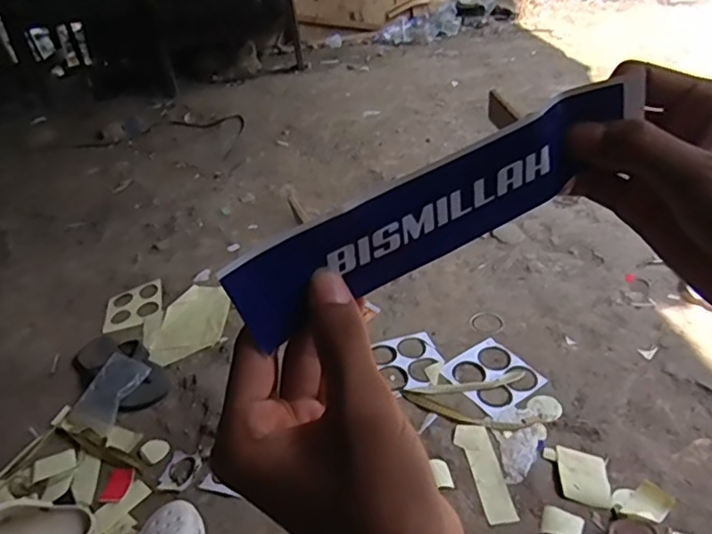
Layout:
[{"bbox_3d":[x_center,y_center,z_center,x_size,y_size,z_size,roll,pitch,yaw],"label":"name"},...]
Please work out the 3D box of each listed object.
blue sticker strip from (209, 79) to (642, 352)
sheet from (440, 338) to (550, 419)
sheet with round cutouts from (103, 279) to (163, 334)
[{"bbox_3d":[0.039,-0.026,0.254,0.193,0.043,0.007,-27,28,-8],"label":"blue sticker strip"},{"bbox_3d":[0.237,0.188,1.011,0.134,0.007,0.135,-25,41,-27],"label":"sheet"},{"bbox_3d":[-0.512,0.090,1.340,0.132,0.007,0.135,-18,42,-8],"label":"sheet with round cutouts"}]

